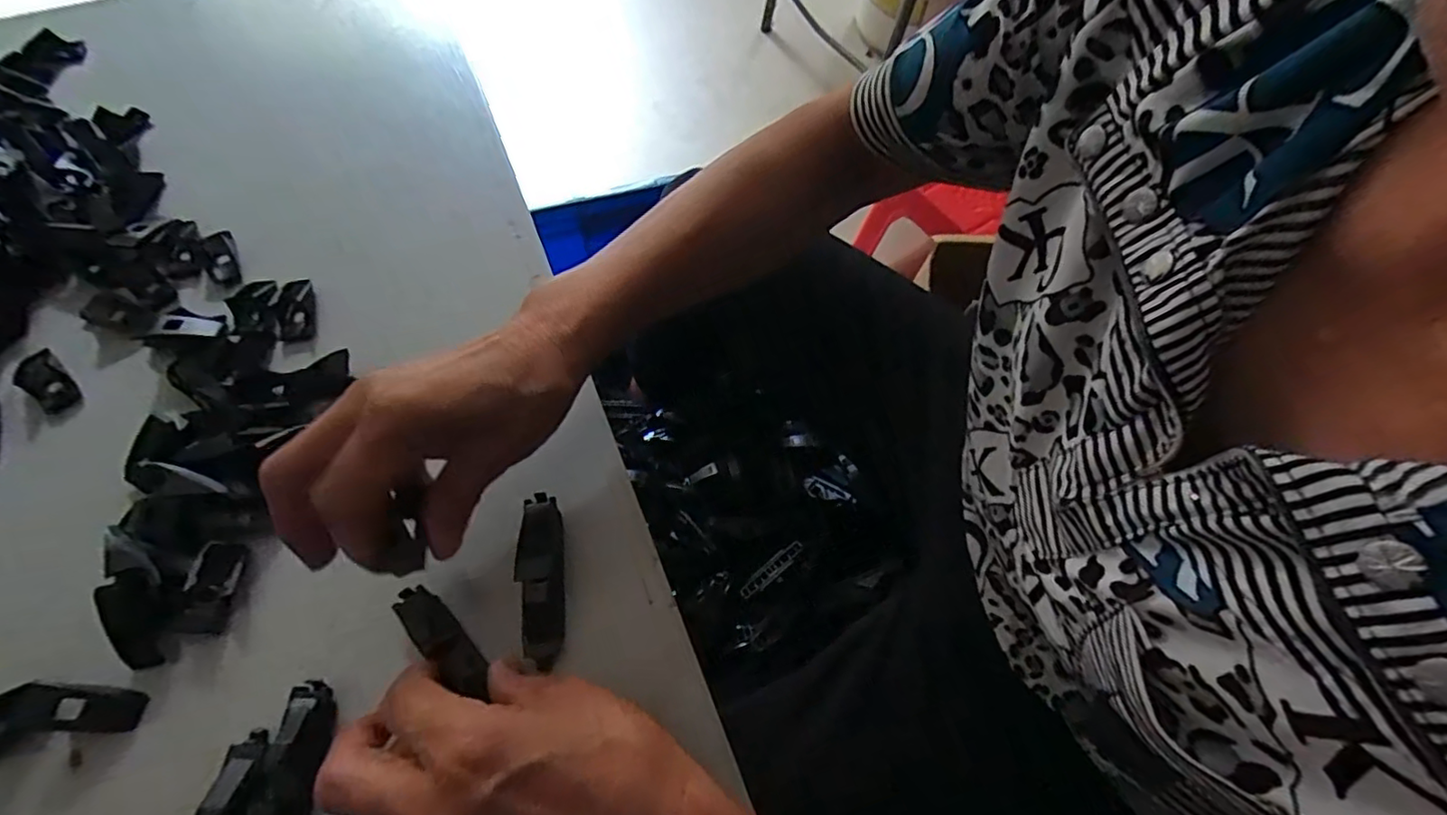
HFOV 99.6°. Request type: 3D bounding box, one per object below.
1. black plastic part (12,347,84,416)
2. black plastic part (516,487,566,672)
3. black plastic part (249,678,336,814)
[{"bbox_3d":[-0.379,-0.015,0.341,0.043,0.010,0.019,40,69,17],"label":"black plastic part"},{"bbox_3d":[-0.089,0.083,0.299,0.021,0.007,0.078,-6,67,-6],"label":"black plastic part"},{"bbox_3d":[-0.184,0.161,0.257,0.019,0.020,0.081,1,63,-1],"label":"black plastic part"}]

